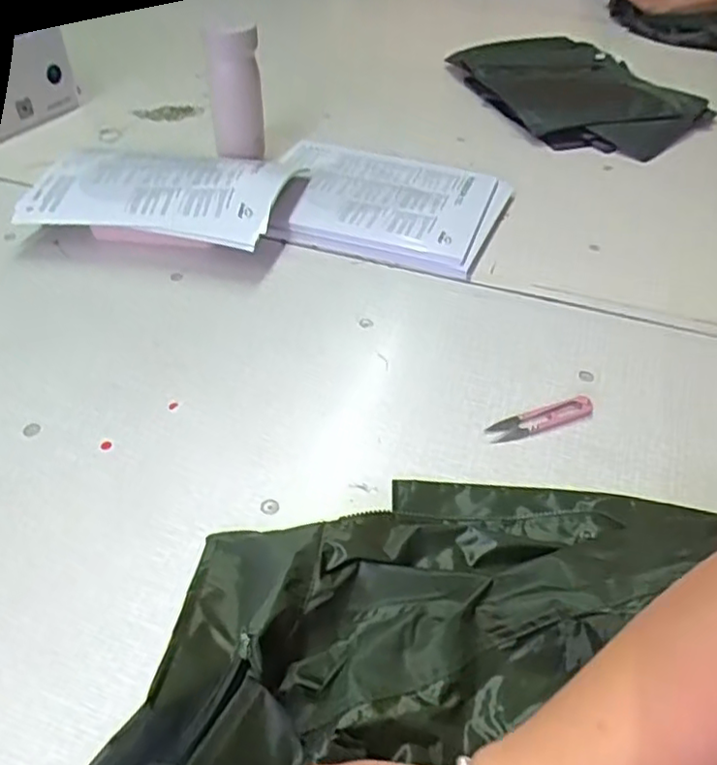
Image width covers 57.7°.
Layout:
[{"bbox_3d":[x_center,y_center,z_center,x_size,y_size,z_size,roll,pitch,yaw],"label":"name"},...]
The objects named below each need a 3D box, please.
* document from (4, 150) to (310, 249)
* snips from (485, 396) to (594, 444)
[{"bbox_3d":[-0.237,-0.238,0.802,0.297,0.060,0.208,7,45,4],"label":"document"},{"bbox_3d":[0.163,0.032,0.580,0.101,0.006,0.025,-14,47,-17],"label":"snips"}]

